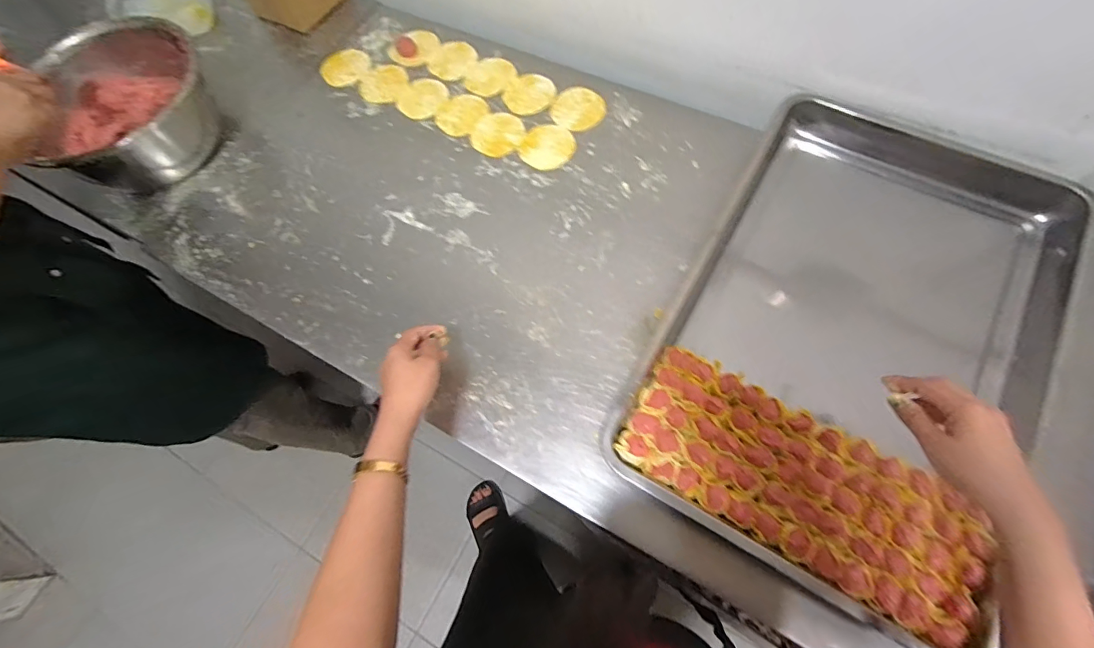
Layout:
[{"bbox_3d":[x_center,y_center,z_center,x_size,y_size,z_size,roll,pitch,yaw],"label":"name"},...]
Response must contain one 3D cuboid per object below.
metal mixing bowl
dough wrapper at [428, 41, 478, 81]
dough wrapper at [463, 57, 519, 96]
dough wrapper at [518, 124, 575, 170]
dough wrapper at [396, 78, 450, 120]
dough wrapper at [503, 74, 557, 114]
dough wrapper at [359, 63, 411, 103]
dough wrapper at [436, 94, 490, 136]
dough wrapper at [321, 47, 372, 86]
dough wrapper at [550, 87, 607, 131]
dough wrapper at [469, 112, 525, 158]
[{"bbox_3d":[-0.637,-0.338,0.710,0.231,0.136,0.239,-32,69,-10],"label":"metal mixing bowl"},{"bbox_3d":[-0.164,-0.465,0.807,0.088,0.004,0.088,-1,68,3],"label":"dough wrapper"},{"bbox_3d":[-0.097,-0.422,0.780,0.082,0.008,0.082,-1,68,3],"label":"dough wrapper"},{"bbox_3d":[0.001,-0.277,0.716,0.082,0.004,0.084,-1,68,3],"label":"dough wrapper"},{"bbox_3d":[-0.210,-0.380,0.775,0.078,0.004,0.080,-1,72,5],"label":"dough wrapper"},{"bbox_3d":[-0.029,-0.379,0.758,0.080,0.005,0.080,-1,71,3],"label":"dough wrapper"},{"bbox_3d":[-0.283,-0.418,0.796,0.084,0.004,0.084,-1,68,3],"label":"dough wrapper"},{"bbox_3d":[-0.141,-0.346,0.757,0.080,0.006,0.085,-1,68,3],"label":"dough wrapper"},{"bbox_3d":[-0.359,-0.457,0.817,0.092,0.004,0.085,-1,68,3],"label":"dough wrapper"},{"bbox_3d":[0.051,-0.348,0.741,0.087,0.004,0.083,-1,68,3],"label":"dough wrapper"},{"bbox_3d":[-0.079,-0.305,0.734,0.082,0.006,0.083,-1,68,3],"label":"dough wrapper"}]

